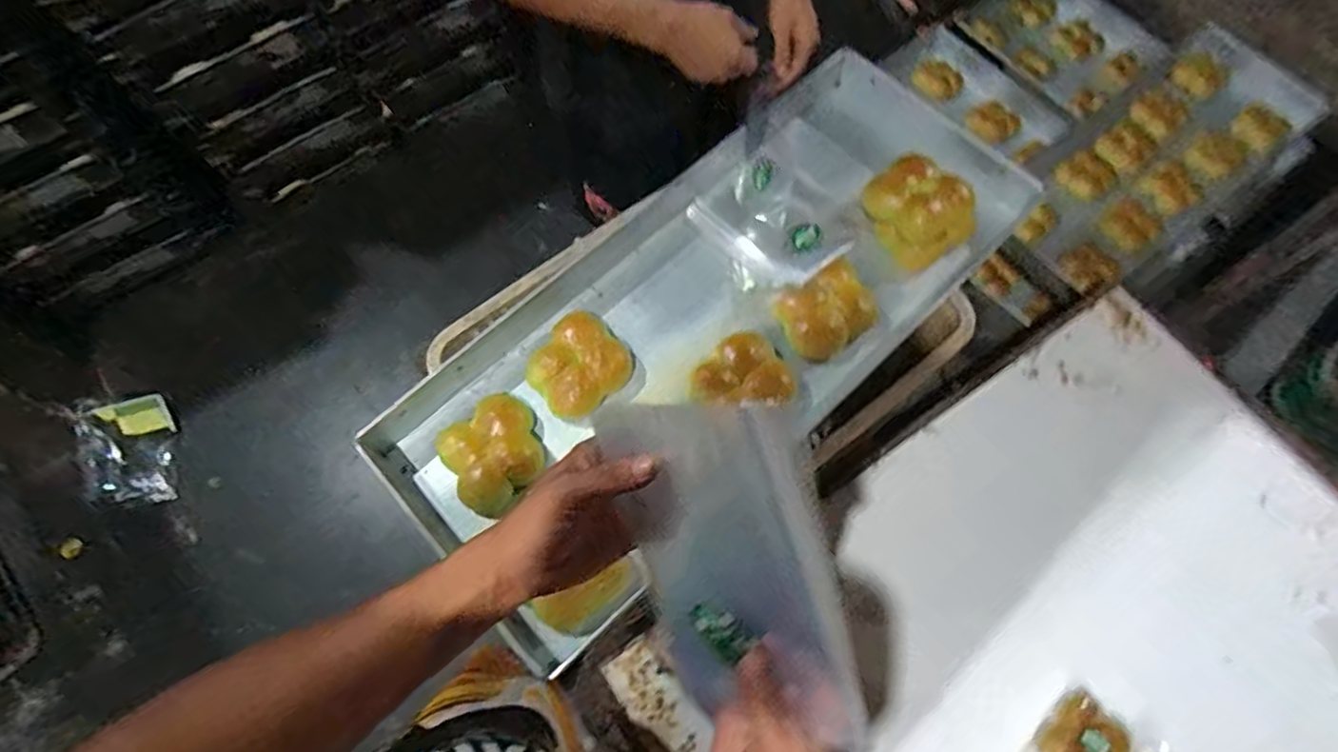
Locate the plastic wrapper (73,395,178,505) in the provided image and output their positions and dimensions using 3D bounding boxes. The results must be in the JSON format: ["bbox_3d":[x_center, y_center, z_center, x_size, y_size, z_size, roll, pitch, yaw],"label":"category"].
[{"bbox_3d":[-1.165,0.162,1.437,0.159,0.028,0.229,-8,84,-33],"label":"plastic wrapper"}]

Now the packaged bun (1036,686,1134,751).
[{"bbox_3d":[0.618,0.547,0.993,0.105,0.042,0.129,42,75,16],"label":"packaged bun"}]

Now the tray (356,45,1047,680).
[{"bbox_3d":[0.062,-0.078,0.842,0.853,0.079,0.358,-42,73,-13],"label":"tray"}]

